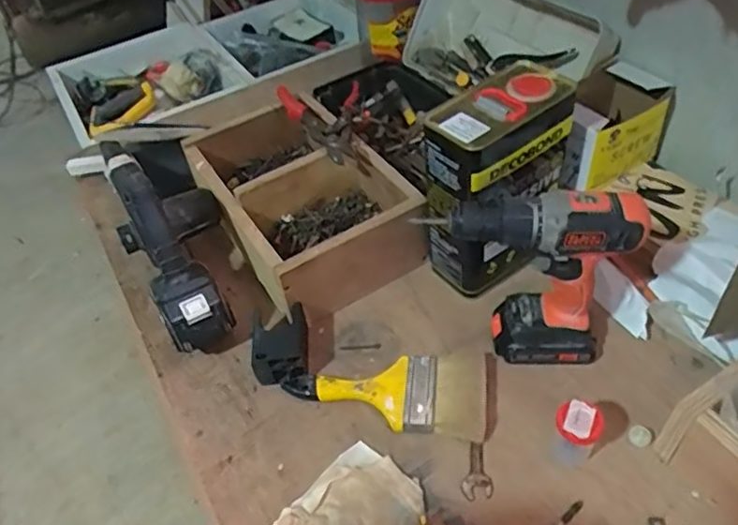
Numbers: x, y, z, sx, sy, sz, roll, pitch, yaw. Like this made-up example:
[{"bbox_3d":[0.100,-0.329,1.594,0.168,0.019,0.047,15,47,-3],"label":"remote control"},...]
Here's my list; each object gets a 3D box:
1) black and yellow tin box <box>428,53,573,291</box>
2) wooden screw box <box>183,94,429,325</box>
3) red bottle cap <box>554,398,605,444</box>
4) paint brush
[{"bbox_3d":[0.155,-0.094,0.749,0.165,0.242,0.100,-36,52,-25],"label":"black and yellow tin box"},{"bbox_3d":[-0.097,-0.091,0.874,0.232,0.128,0.351,-29,49,-20],"label":"wooden screw box"},{"bbox_3d":[0.205,0.155,0.593,0.044,0.012,0.041,-4,46,4],"label":"red bottle cap"},{"bbox_3d":[0.020,0.140,0.703,0.226,0.023,0.108,3,47,10],"label":"paint brush"}]

